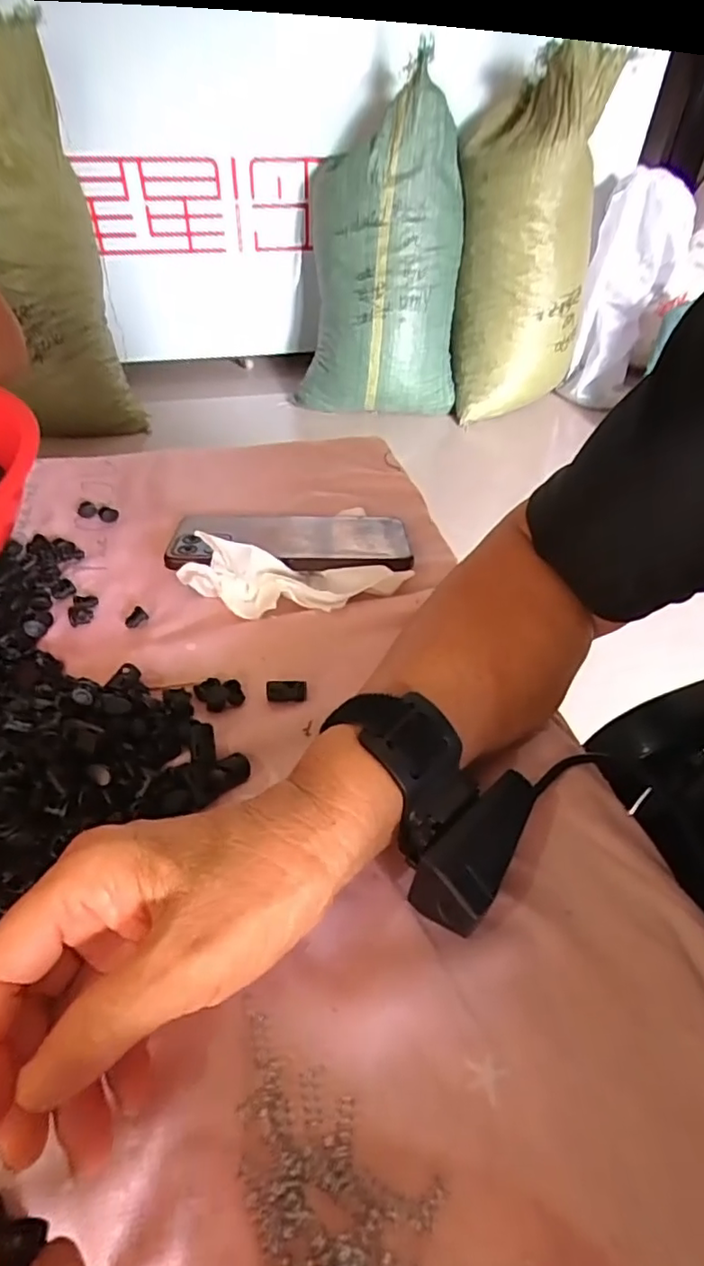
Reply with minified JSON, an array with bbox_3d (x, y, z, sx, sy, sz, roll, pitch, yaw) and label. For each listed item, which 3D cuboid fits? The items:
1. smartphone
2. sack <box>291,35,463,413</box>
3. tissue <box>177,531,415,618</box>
[{"bbox_3d":[-0.040,-0.063,0.408,0.163,0.014,0.083,0,33,-6],"label":"smartphone"},{"bbox_3d":[0.081,-0.963,1.542,0.409,0.680,0.281,-2,46,-4],"label":"sack"},{"bbox_3d":[-0.033,-0.035,0.362,0.134,0.049,0.037,-2,46,-5],"label":"tissue"}]

